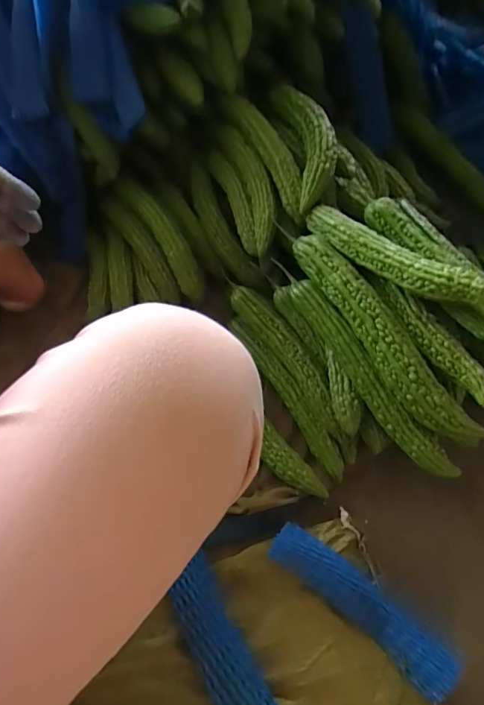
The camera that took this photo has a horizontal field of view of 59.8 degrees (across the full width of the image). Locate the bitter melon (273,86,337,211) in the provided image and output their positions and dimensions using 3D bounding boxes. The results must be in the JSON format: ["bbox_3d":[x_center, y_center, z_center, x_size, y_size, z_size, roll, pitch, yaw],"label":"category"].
[{"bbox_3d":[0.098,-0.327,0.641,0.067,0.051,0.242,-8,61,-4],"label":"bitter melon"}]

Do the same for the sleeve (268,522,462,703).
[{"bbox_3d":[0.141,0.302,0.508,0.241,0.043,0.057,36,67,18],"label":"sleeve"}]

